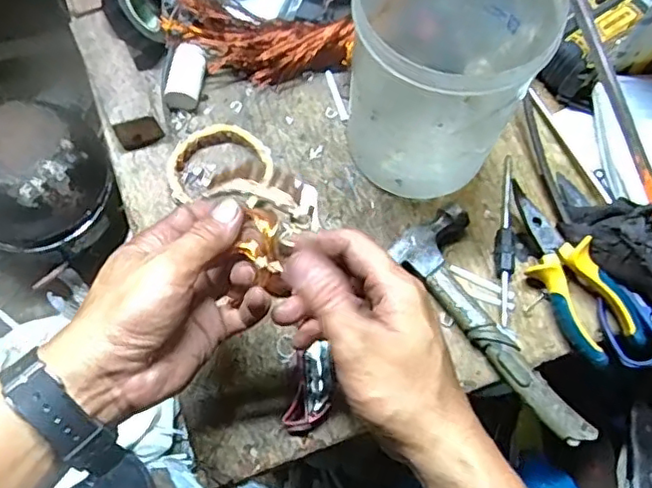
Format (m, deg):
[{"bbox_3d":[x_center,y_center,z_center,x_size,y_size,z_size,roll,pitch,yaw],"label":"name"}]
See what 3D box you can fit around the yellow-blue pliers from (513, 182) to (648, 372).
[{"bbox_3d":[0.194,0.020,0.482,0.055,0.026,0.148,-25,71,-11],"label":"yellow-blue pliers"}]

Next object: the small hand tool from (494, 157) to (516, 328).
[{"bbox_3d":[0.151,-0.008,0.507,0.016,0.013,0.157,8,68,1],"label":"small hand tool"}]

